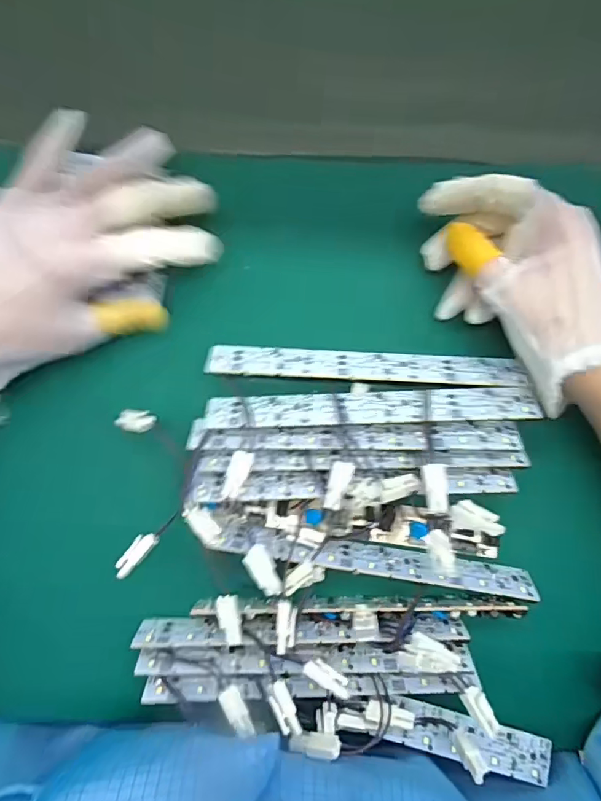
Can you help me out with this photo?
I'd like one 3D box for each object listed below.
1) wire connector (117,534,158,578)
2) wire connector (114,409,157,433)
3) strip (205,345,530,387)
[{"bbox_3d":[-0.094,0.087,0.278,0.010,0.007,0.028,40,83,6],"label":"wire connector"},{"bbox_3d":[-0.098,0.012,0.290,0.024,0.005,0.013,2,81,0],"label":"wire connector"},{"bbox_3d":[0.039,-0.022,0.299,0.187,0.005,0.025,3,48,1],"label":"strip"}]

